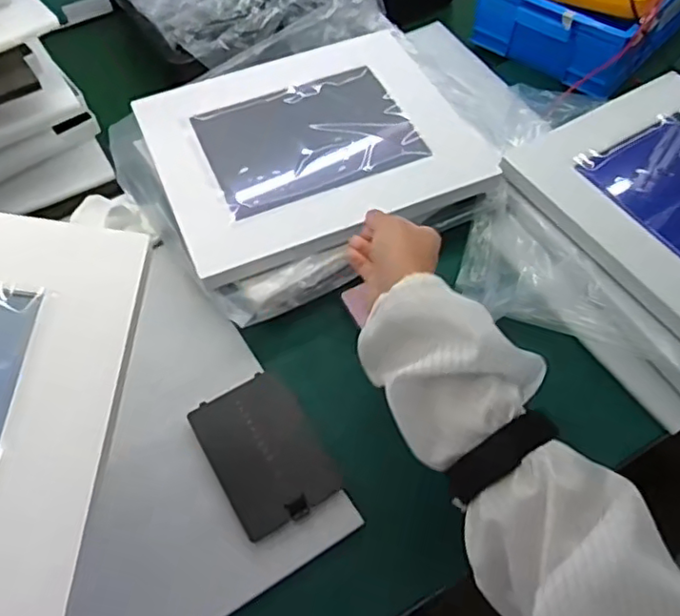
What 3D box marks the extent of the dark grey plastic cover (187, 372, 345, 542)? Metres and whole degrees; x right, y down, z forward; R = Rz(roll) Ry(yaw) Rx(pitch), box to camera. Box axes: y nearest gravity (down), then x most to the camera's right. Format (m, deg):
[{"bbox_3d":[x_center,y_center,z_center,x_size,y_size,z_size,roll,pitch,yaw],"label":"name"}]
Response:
[{"bbox_3d":[-0.059,0.114,0.498,0.087,0.013,0.118,-27,61,-16],"label":"dark grey plastic cover"}]

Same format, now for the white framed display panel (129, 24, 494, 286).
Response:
[{"bbox_3d":[-0.026,-0.168,0.618,0.303,0.017,0.251,-19,59,-12],"label":"white framed display panel"}]

